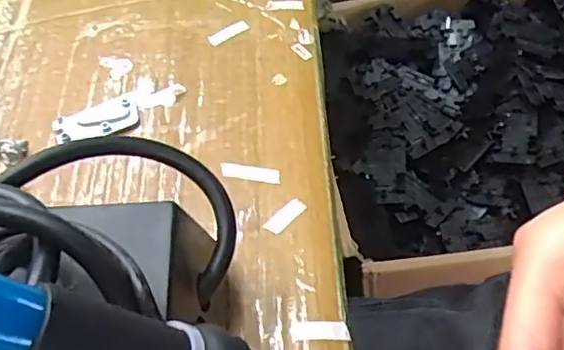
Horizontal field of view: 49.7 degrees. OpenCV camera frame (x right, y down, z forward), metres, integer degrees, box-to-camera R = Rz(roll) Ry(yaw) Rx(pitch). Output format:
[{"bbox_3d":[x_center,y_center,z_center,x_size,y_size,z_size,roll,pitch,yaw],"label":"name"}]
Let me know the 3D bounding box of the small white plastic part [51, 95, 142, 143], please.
[{"bbox_3d":[-0.077,-0.022,0.251,0.033,0.004,0.018,-18,54,-8],"label":"small white plastic part"}]

